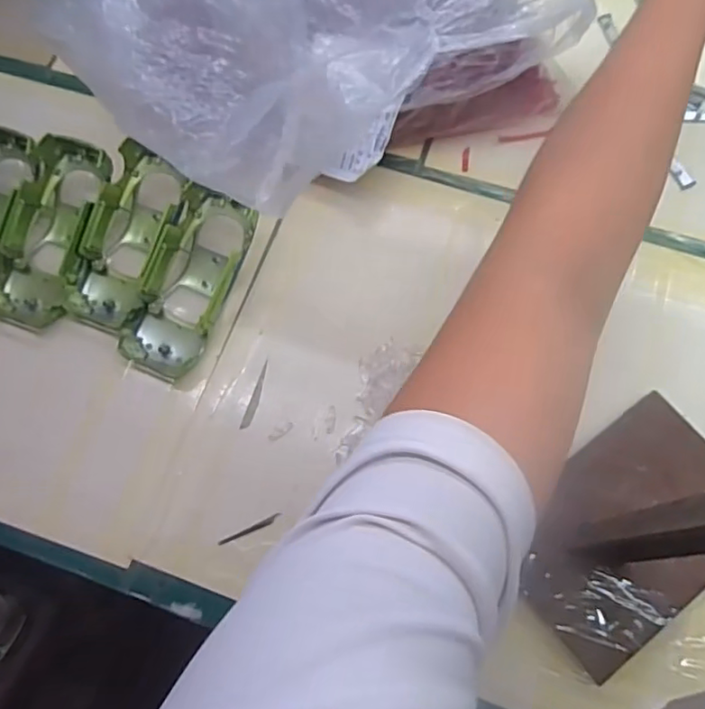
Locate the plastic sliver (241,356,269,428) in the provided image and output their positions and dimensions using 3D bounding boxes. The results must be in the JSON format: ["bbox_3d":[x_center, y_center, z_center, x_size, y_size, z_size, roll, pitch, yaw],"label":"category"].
[{"bbox_3d":[-0.065,0.027,0.403,0.006,0.004,0.050,17,72,8],"label":"plastic sliver"}]

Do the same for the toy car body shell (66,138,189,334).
[{"bbox_3d":[-0.163,-0.084,0.426,0.058,0.036,0.132,14,71,7],"label":"toy car body shell"}]

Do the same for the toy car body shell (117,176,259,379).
[{"bbox_3d":[-0.112,-0.048,0.414,0.058,0.033,0.134,19,85,8],"label":"toy car body shell"}]

